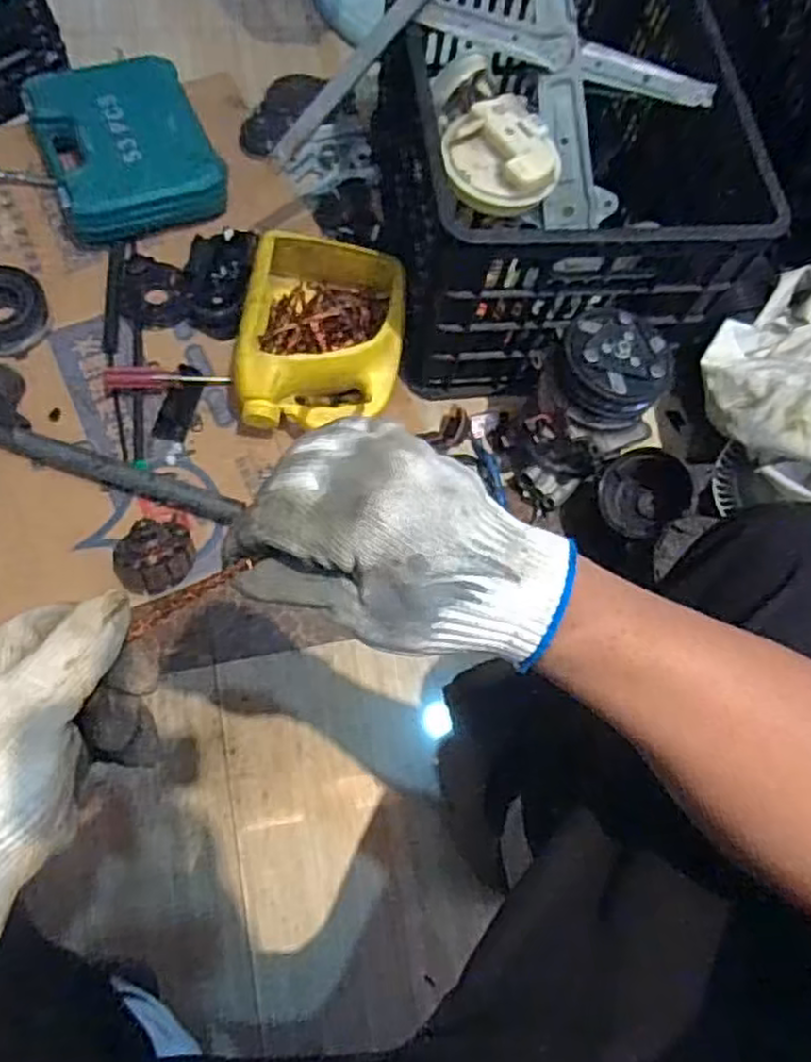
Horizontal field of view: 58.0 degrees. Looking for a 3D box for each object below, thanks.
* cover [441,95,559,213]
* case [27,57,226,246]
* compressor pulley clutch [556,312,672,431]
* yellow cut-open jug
[{"bbox_3d":[0.093,-0.369,0.723,0.108,0.038,0.111,-7,70,-10],"label":"cover"},{"bbox_3d":[-0.359,-0.490,0.949,0.203,0.078,0.245,-21,73,-14],"label":"case"},{"bbox_3d":[0.208,-0.162,0.743,0.106,0.062,0.098,2,69,-6],"label":"compressor pulley clutch"},{"bbox_3d":[-0.096,-0.222,0.840,0.179,0.098,0.225,3,69,-7],"label":"yellow cut-open jug"}]

